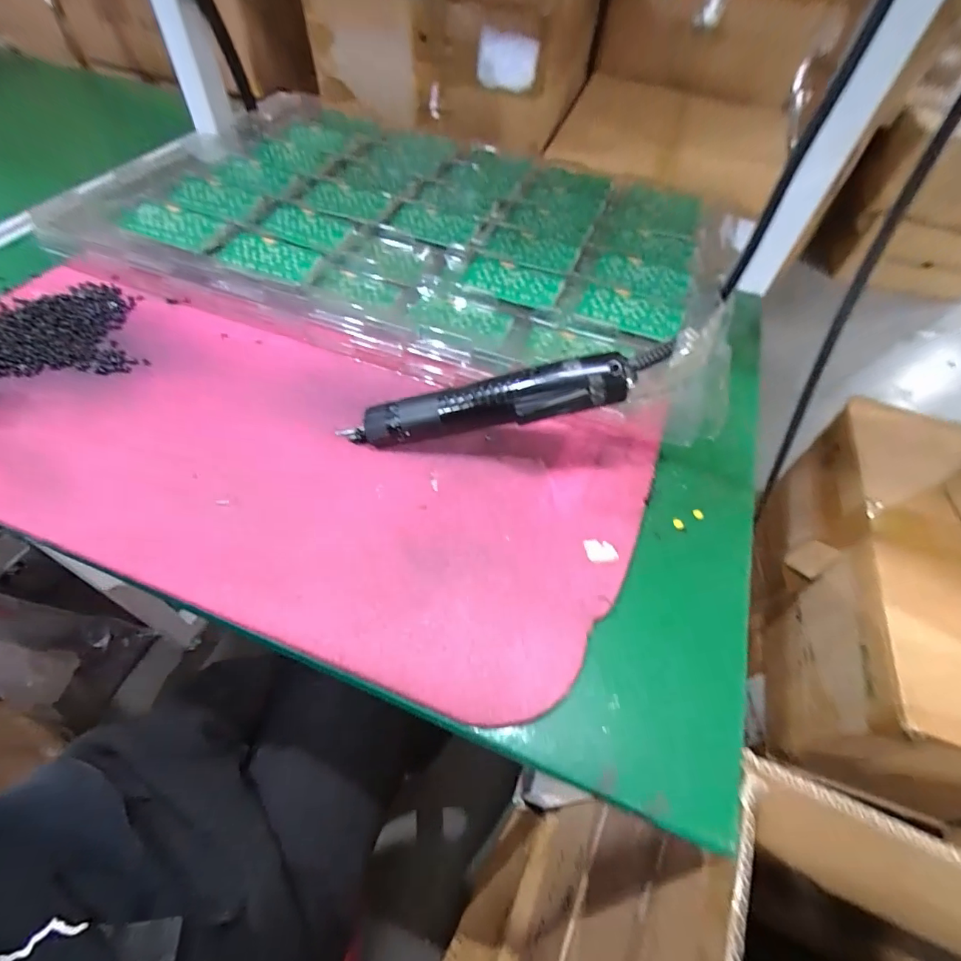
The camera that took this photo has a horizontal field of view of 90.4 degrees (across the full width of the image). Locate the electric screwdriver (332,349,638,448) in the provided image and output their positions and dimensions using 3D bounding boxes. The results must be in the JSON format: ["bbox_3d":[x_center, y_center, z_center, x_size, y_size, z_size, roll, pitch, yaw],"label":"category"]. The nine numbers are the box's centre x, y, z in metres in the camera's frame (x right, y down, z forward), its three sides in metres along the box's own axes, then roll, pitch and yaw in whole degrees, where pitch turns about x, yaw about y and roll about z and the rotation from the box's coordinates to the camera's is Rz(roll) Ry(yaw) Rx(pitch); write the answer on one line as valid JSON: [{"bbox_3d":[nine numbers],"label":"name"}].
[{"bbox_3d":[-0.002,-0.053,0.354,0.216,0.030,0.030,-10,52,16],"label":"electric screwdriver"}]

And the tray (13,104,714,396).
[{"bbox_3d":[-0.075,-0.309,0.552,0.678,0.044,0.425,20,55,10],"label":"tray"}]

